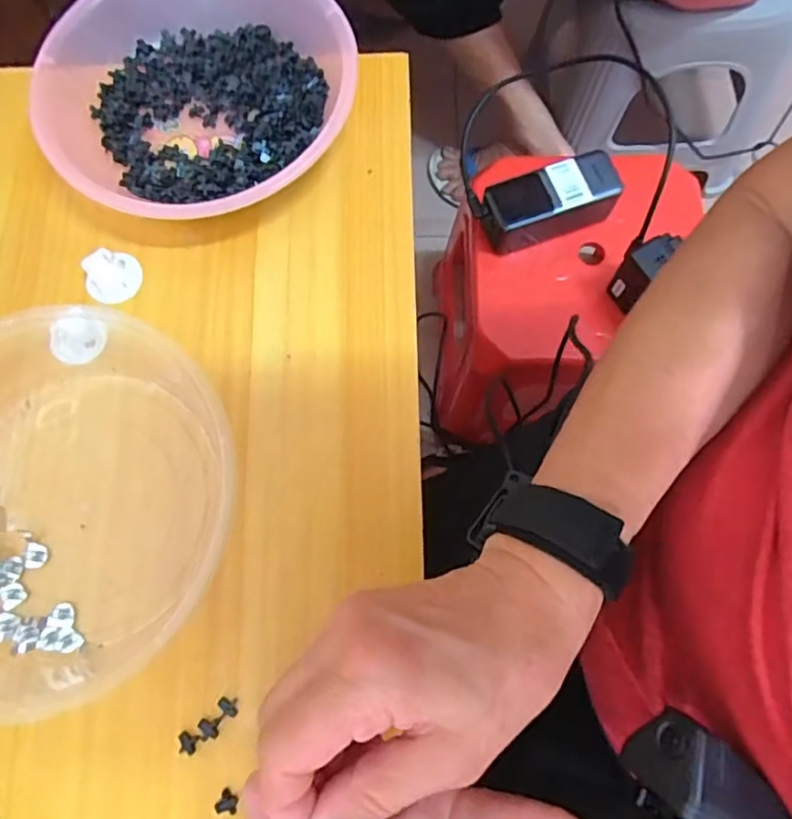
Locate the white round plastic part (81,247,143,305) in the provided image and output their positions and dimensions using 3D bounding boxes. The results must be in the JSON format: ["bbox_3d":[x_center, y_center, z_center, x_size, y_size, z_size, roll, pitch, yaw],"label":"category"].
[{"bbox_3d":[-0.168,-0.079,0.347,0.031,0.019,0.025,-40,78,-10],"label":"white round plastic part"}]

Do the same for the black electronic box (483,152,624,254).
[{"bbox_3d":[0.153,-0.209,0.587,0.133,0.050,0.052,-21,75,-5],"label":"black electronic box"}]

